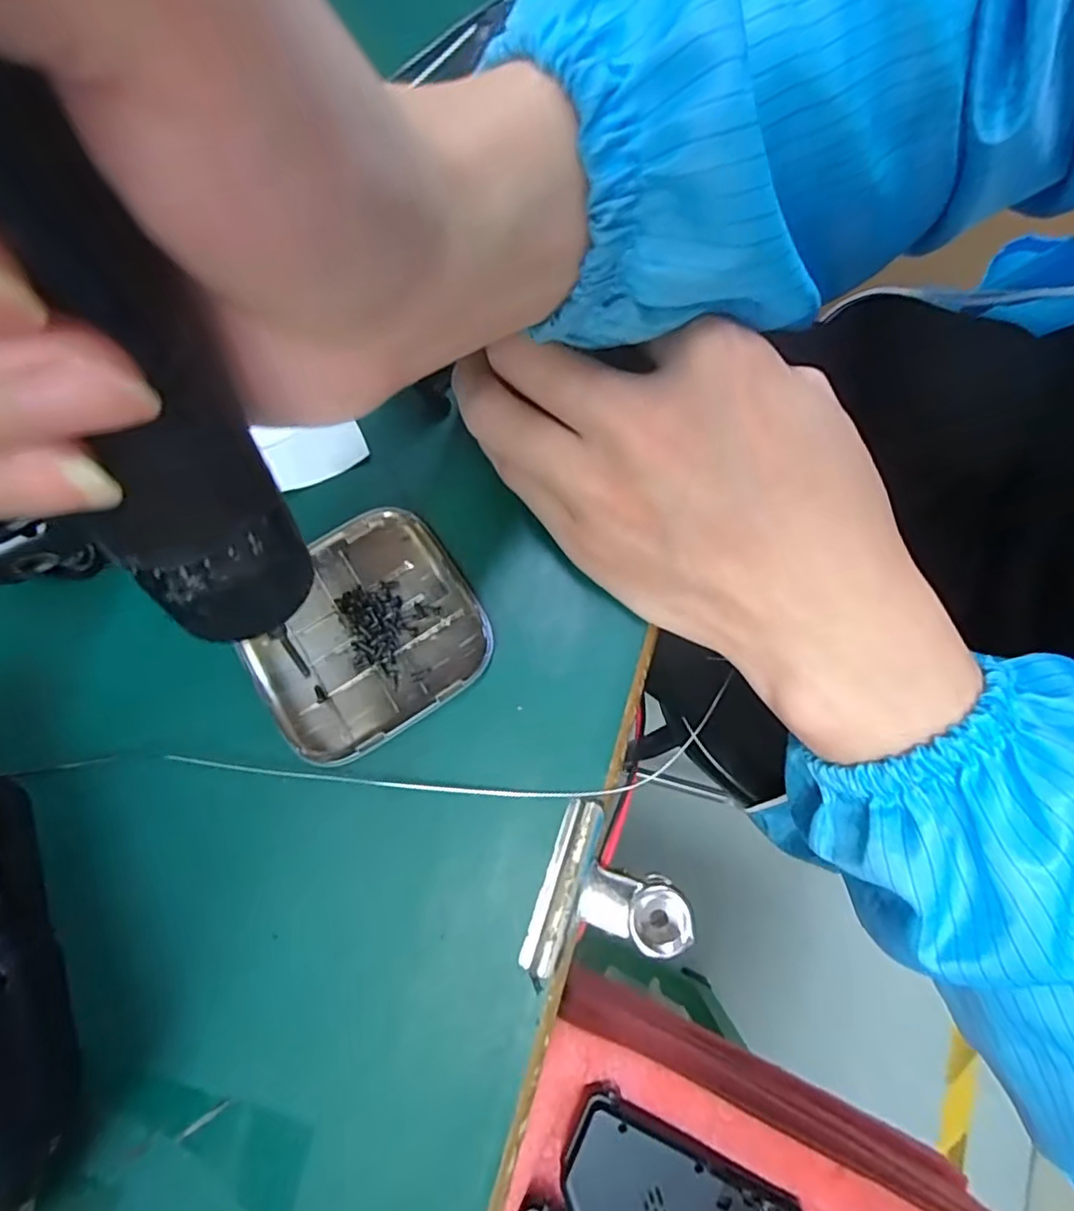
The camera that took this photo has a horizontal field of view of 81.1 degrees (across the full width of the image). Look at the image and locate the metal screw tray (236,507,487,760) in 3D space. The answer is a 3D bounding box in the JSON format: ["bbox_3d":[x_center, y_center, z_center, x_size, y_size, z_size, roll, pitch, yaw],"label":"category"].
[{"bbox_3d":[-0.057,0.008,0.206,0.073,0.010,0.068,-35,78,-6],"label":"metal screw tray"}]

